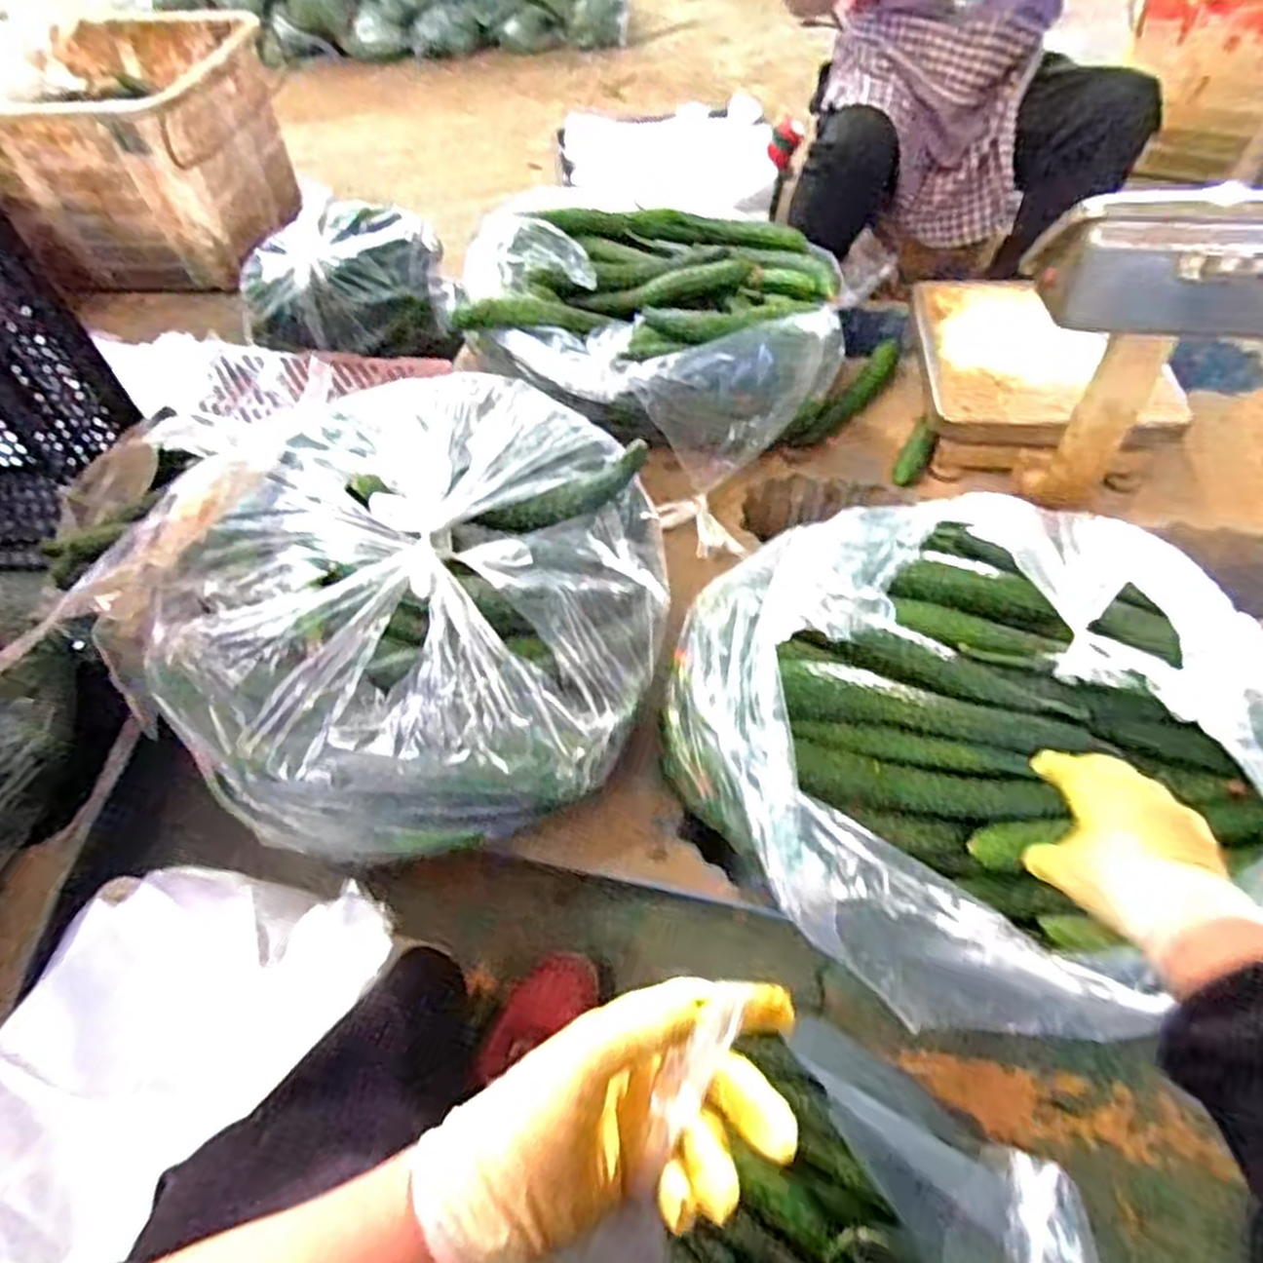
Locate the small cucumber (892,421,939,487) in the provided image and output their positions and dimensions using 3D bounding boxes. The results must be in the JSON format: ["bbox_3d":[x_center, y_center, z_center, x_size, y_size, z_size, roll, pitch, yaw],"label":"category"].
[{"bbox_3d":[0.373,-0.230,1.001,0.036,0.034,0.099,26,77,18],"label":"small cucumber"}]

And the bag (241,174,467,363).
[{"bbox_3d":[-0.461,-0.560,1.250,0.298,0.185,0.203,6,56,6],"label":"bag"}]

